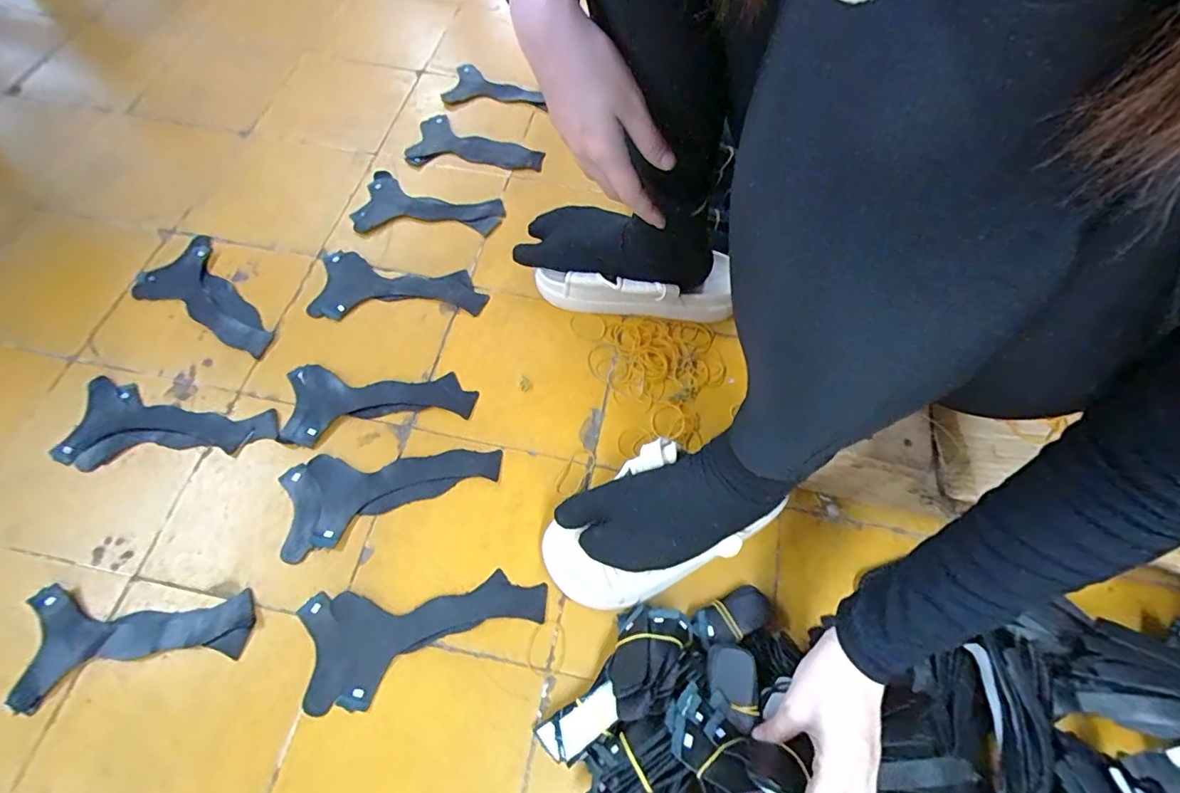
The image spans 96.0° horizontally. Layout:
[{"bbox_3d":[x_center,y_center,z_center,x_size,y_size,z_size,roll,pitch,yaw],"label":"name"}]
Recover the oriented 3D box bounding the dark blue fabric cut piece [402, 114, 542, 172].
[{"bbox_3d":[-0.166,-0.369,0.789,0.197,0.006,0.101,12,64,5],"label":"dark blue fabric cut piece"}]

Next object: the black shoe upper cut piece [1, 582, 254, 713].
[{"bbox_3d":[-0.405,0.213,0.476,0.187,0.016,0.094,-6,64,-4],"label":"black shoe upper cut piece"}]

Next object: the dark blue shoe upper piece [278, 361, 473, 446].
[{"bbox_3d":[-0.233,0.013,0.590,0.199,0.006,0.093,4,63,-5],"label":"dark blue shoe upper piece"}]

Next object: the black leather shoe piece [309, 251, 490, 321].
[{"bbox_3d":[-0.235,-0.135,0.659,0.206,0.014,0.091,2,64,0],"label":"black leather shoe piece"}]

